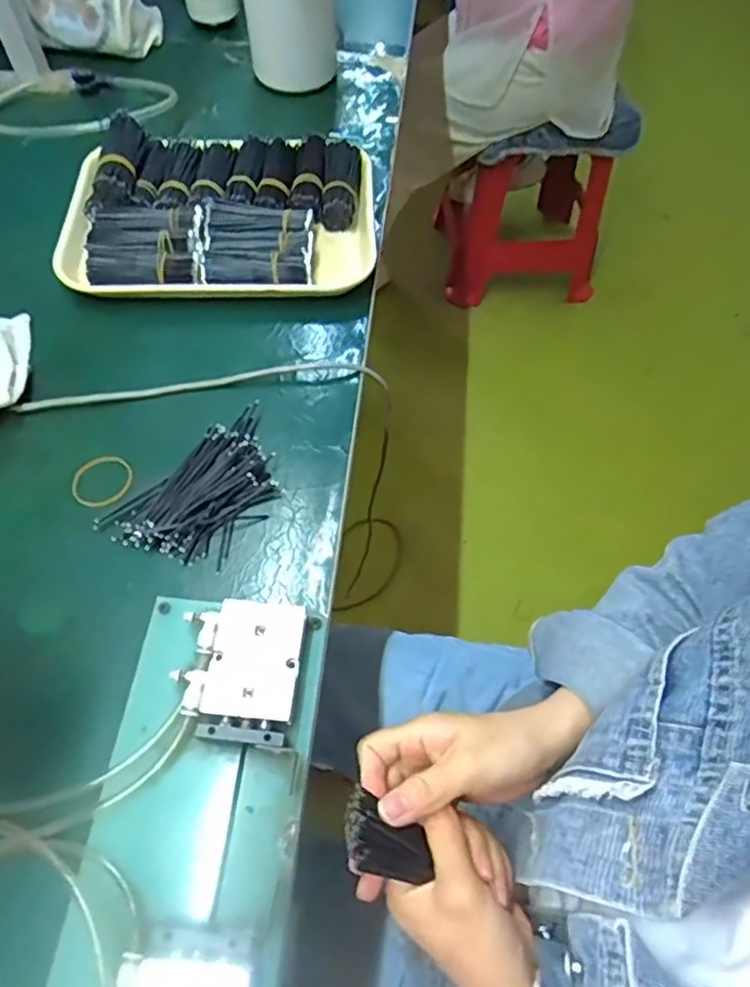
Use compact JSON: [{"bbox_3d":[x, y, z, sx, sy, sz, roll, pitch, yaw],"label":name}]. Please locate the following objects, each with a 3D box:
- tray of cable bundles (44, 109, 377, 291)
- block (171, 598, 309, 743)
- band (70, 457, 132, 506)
[{"bbox_3d":[-0.150,-0.277,0.616,0.293,0.053,0.212,-2,60,-2],"label":"tray of cable bundles"},{"bbox_3d":[-0.087,0.115,0.404,0.076,0.025,0.085,6,60,2],"label":"block"},{"bbox_3d":[-0.214,-0.011,0.494,0.046,0.005,0.049,1,60,-1],"label":"band"}]

